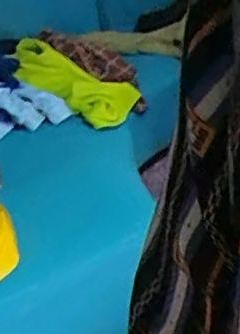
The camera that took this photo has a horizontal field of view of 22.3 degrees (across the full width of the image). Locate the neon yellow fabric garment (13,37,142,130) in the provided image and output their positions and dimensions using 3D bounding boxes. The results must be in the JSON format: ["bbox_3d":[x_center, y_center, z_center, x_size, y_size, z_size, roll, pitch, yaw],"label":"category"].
[{"bbox_3d":[-0.144,-0.255,1.820,0.397,0.029,0.206,26,47,-1],"label":"neon yellow fabric garment"}]

